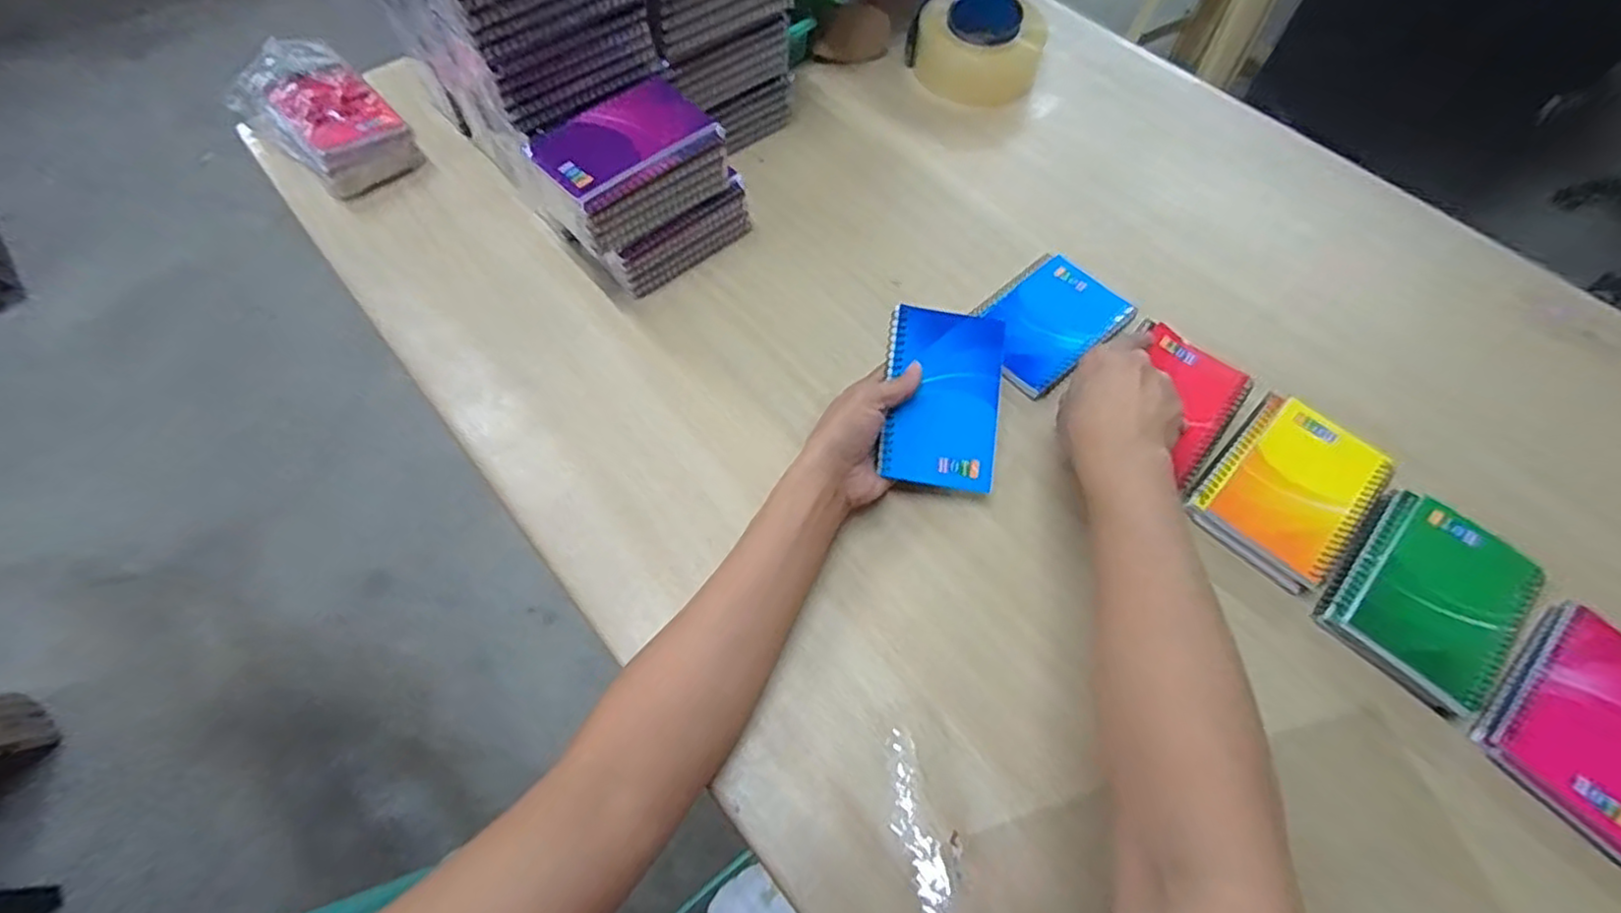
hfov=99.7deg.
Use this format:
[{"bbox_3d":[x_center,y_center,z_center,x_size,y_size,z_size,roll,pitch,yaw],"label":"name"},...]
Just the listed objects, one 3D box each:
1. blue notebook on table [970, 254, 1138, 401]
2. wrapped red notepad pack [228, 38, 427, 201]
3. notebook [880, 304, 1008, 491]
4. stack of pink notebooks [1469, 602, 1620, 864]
[{"bbox_3d":[0.194,-0.113,0.566,0.133,0.007,0.094,-37,68,-20],"label":"blue notebook on table"},{"bbox_3d":[-0.464,-0.322,0.660,0.170,0.064,0.101,39,67,18],"label":"wrapped red notepad pack"},{"bbox_3d":[0.096,-0.044,0.497,0.082,0.007,0.132,8,79,-3],"label":"notebook"},{"bbox_3d":[0.479,0.164,0.411,0.133,0.016,0.098,-37,68,-20],"label":"stack of pink notebooks"}]

